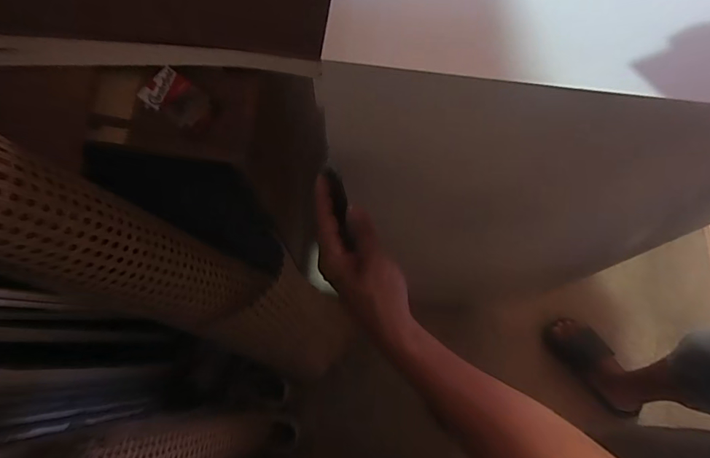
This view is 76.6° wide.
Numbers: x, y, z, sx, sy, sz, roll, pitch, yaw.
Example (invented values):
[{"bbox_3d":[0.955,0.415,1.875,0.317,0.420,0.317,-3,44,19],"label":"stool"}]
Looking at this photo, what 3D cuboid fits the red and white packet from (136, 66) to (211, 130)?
[{"bbox_3d":[-0.221,-0.164,0.565,0.094,0.014,0.057,32,74,10],"label":"red and white packet"}]

